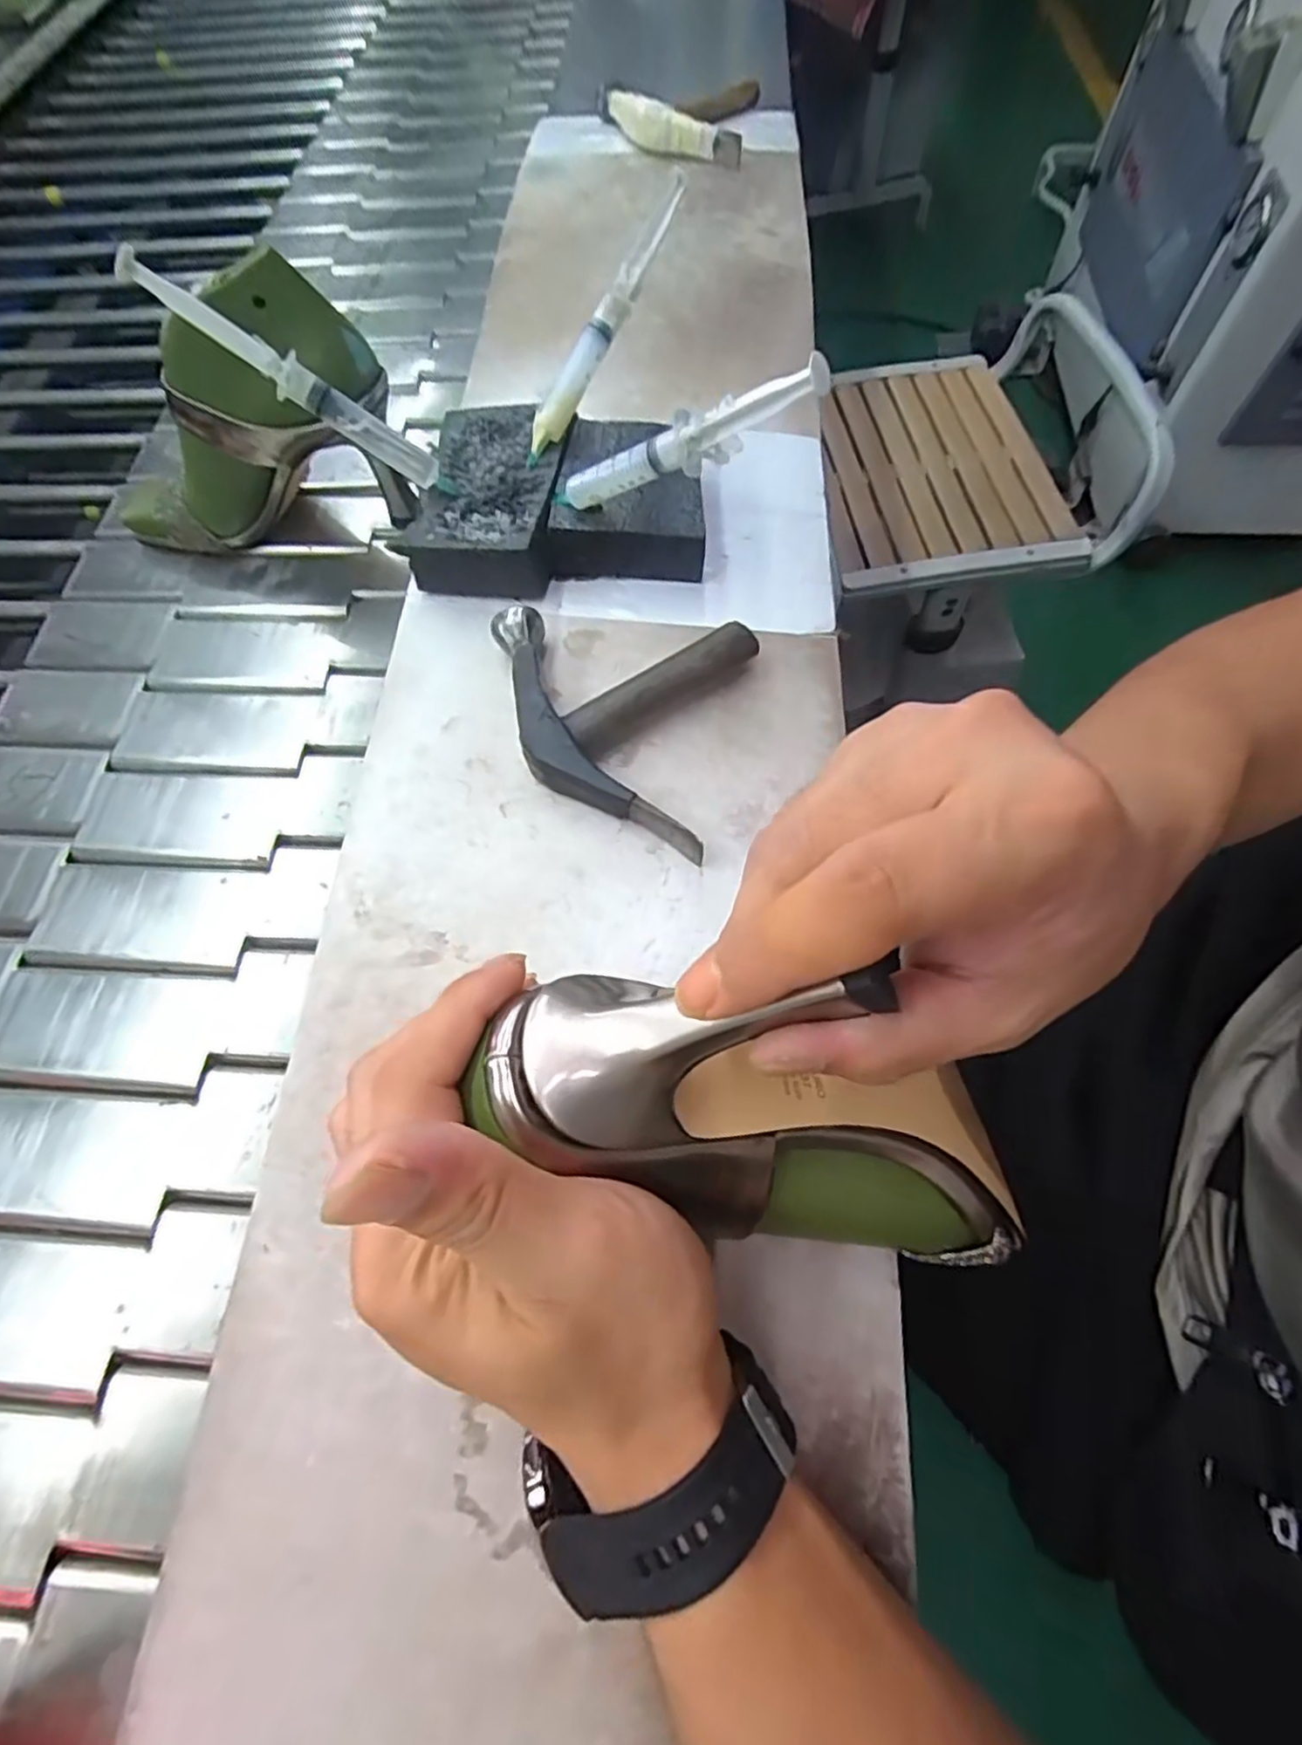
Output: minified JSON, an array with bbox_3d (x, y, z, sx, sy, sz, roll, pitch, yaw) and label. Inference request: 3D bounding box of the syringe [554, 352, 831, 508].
[{"bbox_3d":[0.011,-0.202,0.336,0.163,0.025,0.012,3,59,42],"label":"syringe"}]

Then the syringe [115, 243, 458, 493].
[{"bbox_3d":[-0.180,-0.254,0.363,0.165,0.019,0.016,26,63,-27],"label":"syringe"}]

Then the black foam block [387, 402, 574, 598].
[{"bbox_3d":[-0.094,-0.225,0.423,0.085,0.037,0.127,4,65,4],"label":"black foam block"}]

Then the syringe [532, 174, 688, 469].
[{"bbox_3d":[-0.029,-0.308,0.397,0.017,0.019,0.154,40,105,18],"label":"syringe"}]

